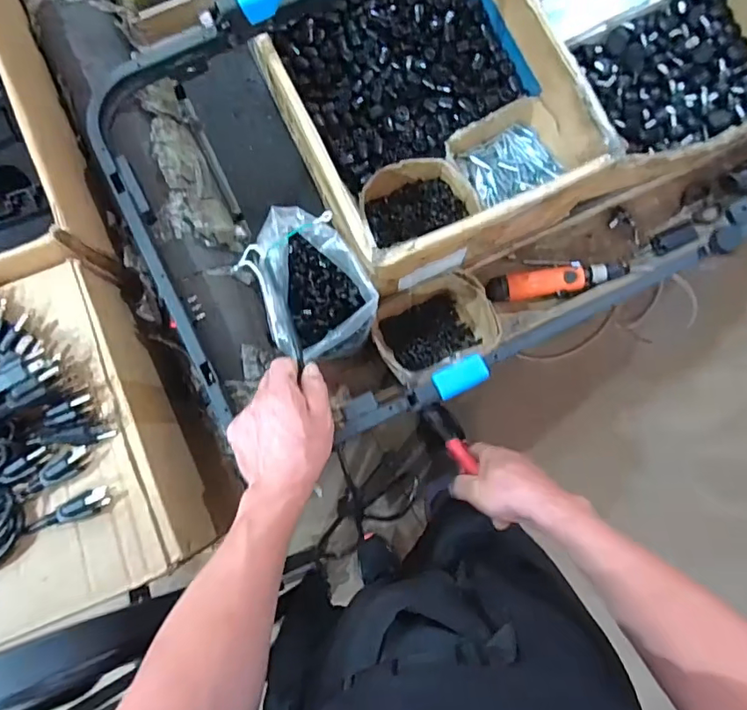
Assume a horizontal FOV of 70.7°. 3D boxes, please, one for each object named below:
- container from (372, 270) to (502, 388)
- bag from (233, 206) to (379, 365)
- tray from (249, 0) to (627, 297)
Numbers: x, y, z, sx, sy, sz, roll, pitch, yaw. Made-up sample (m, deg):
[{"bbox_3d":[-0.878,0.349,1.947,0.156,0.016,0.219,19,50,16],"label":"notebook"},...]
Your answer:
[{"bbox_3d":[0.083,-0.041,0.763,0.164,0.072,0.126,-16,83,-2],"label":"container"},{"bbox_3d":[-0.082,-0.087,0.669,0.134,0.101,0.183,-29,84,-4],"label":"bag"},{"bbox_3d":[0.054,-0.398,0.737,0.392,0.160,0.539,-28,84,-4],"label":"tray"}]

